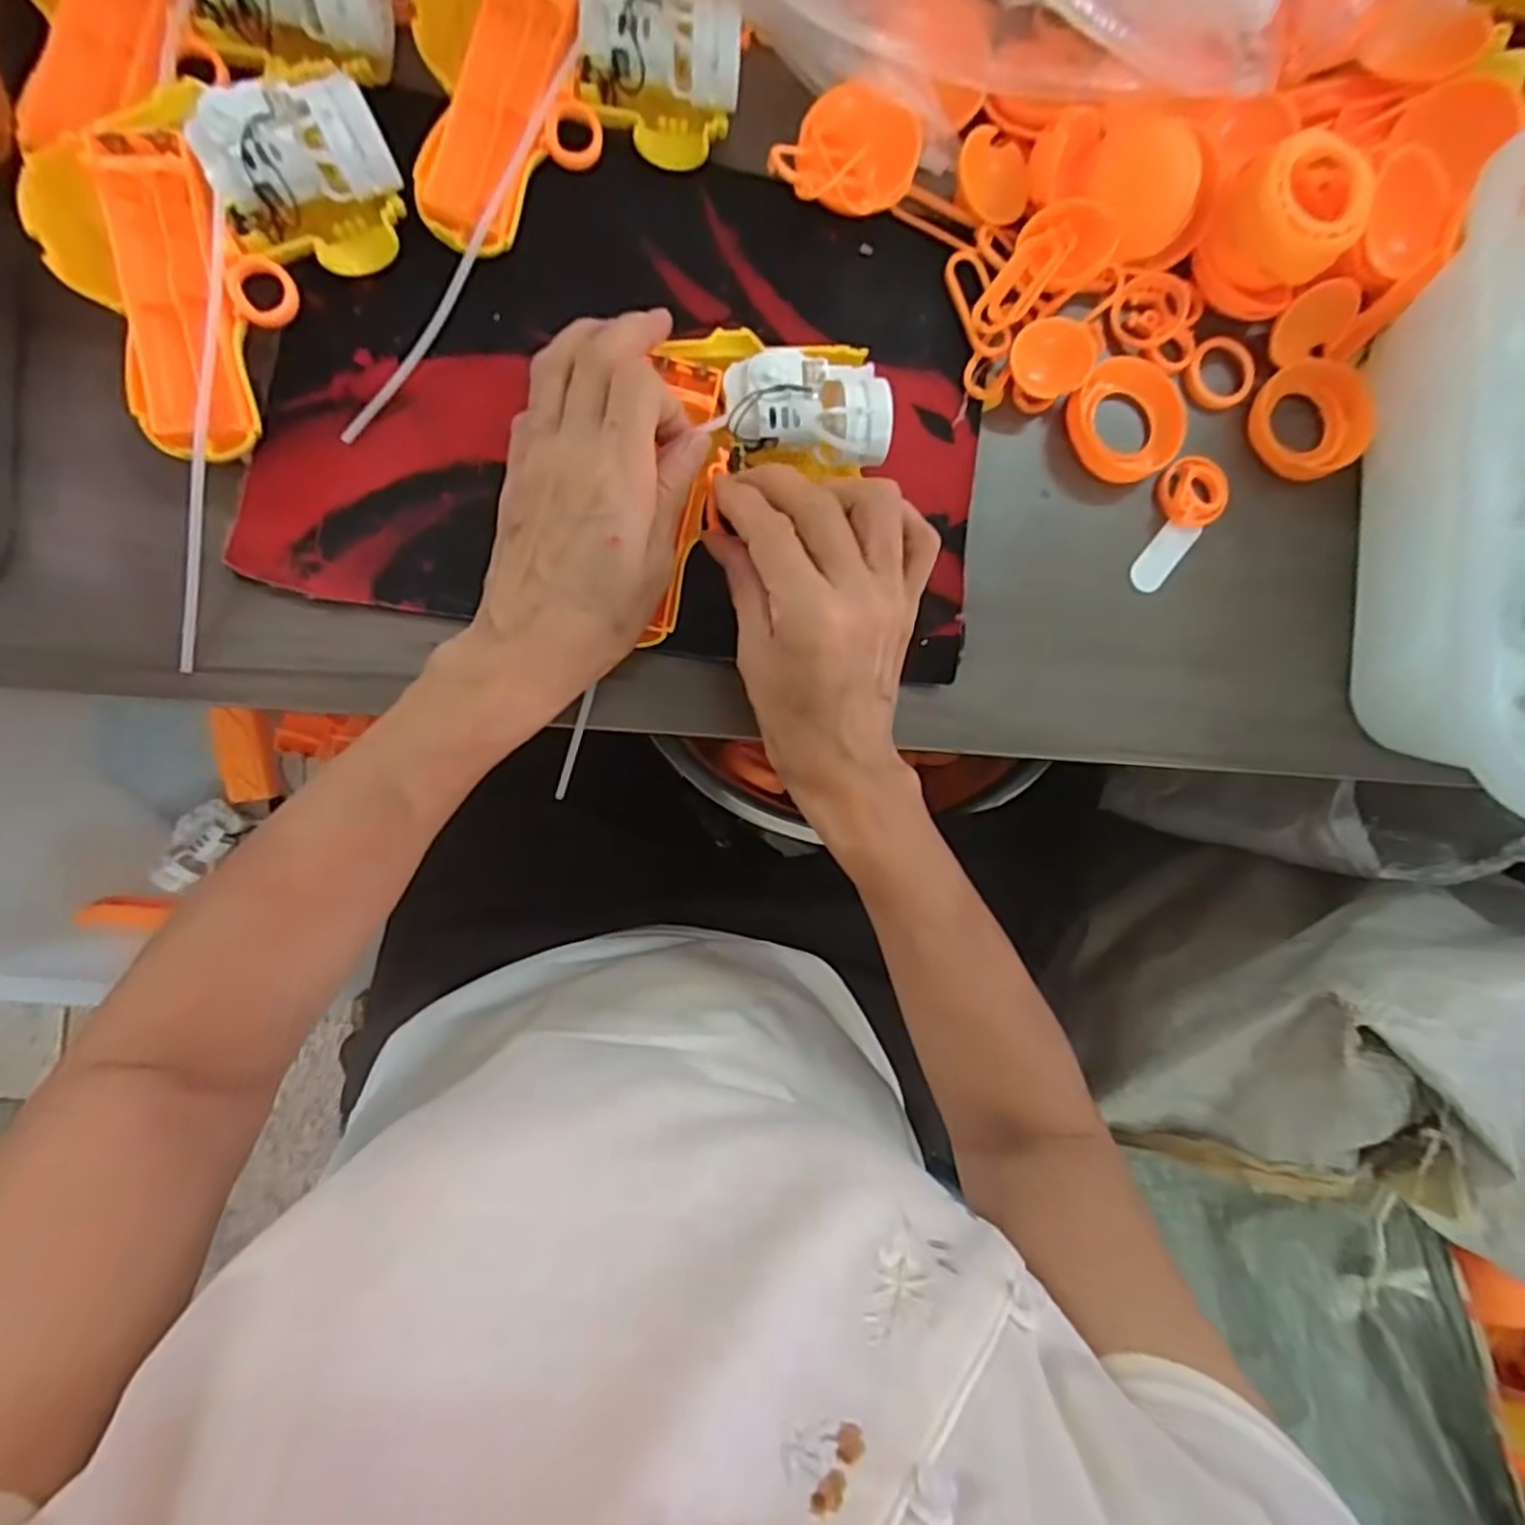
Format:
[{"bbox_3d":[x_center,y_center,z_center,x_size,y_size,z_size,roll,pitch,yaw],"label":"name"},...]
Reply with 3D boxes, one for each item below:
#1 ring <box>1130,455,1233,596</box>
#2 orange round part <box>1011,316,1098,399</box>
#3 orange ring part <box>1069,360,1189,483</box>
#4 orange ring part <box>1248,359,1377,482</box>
[{"bbox_3d":[0.205,-0.120,0.361,0.032,0.011,0.068,34,84,-5],"label":"ring"},{"bbox_3d":[0.139,-0.194,0.346,0.045,0.011,0.035,-40,94,-7],"label":"orange round part"},{"bbox_3d":[0.179,-0.169,0.354,0.051,0.014,0.057,-25,92,-8],"label":"orange ring part"},{"bbox_3d":[0.280,-0.175,0.367,0.063,0.013,0.058,0,88,-8],"label":"orange ring part"}]

